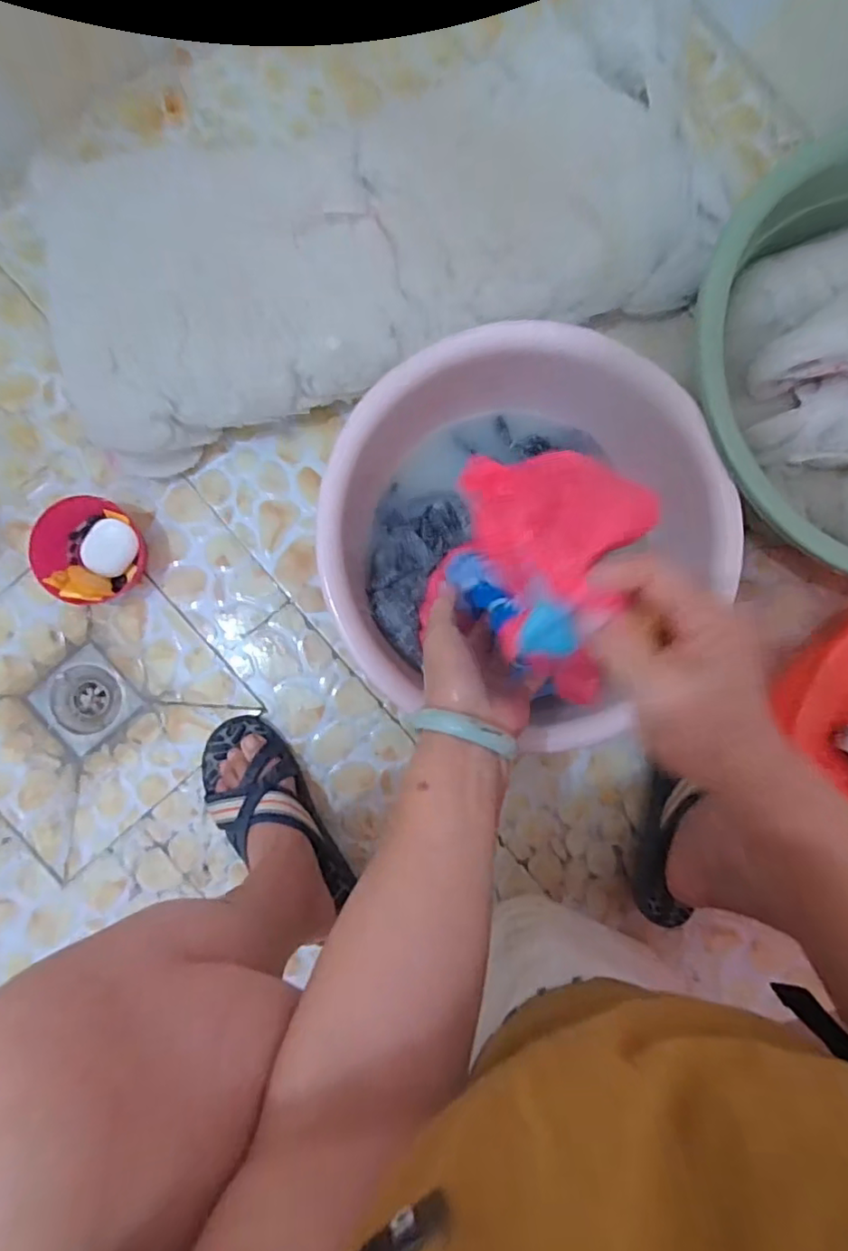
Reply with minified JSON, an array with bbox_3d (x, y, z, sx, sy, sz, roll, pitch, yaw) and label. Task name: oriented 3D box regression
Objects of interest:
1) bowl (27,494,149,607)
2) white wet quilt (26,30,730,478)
[{"bbox_3d":[-0.371,-0.082,0.652,0.102,0.048,0.112,0,89,-4],"label":"bowl"},{"bbox_3d":[-0.053,-0.446,0.628,0.726,0.079,0.376,-17,90,-4],"label":"white wet quilt"}]

